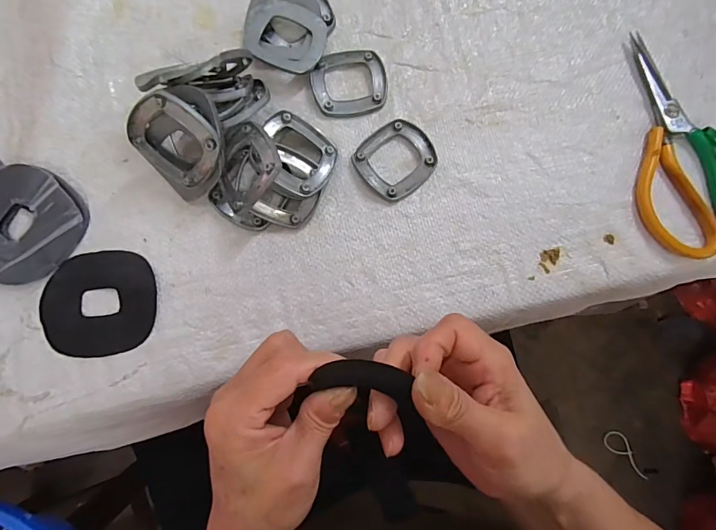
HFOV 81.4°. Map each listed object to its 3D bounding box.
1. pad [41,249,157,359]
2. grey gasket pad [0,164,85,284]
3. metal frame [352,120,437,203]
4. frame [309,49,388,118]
[{"bbox_3d":[-0.191,0.028,0.308,0.080,0.005,0.075,-7,81,-3],"label":"pad"},{"bbox_3d":[-0.253,-0.032,0.306,0.084,0.014,0.080,33,81,3],"label":"grey gasket pad"},{"bbox_3d":[0.030,-0.087,0.334,0.058,0.008,0.064,43,82,5],"label":"metal frame"},{"bbox_3d":[-0.007,-0.151,0.345,0.061,0.007,0.058,-10,81,-4],"label":"frame"}]

